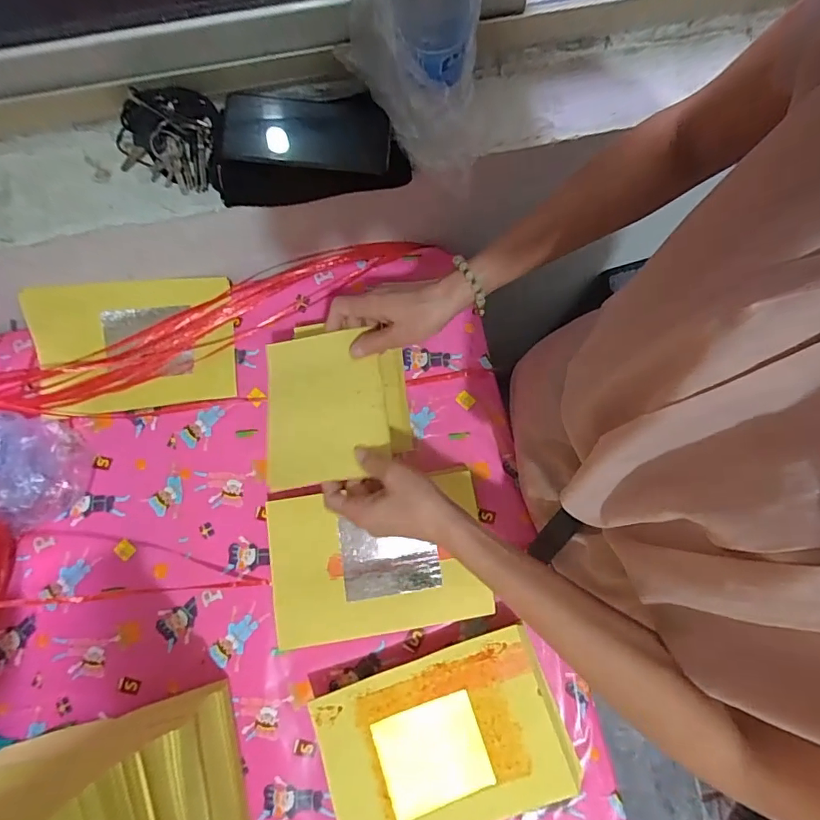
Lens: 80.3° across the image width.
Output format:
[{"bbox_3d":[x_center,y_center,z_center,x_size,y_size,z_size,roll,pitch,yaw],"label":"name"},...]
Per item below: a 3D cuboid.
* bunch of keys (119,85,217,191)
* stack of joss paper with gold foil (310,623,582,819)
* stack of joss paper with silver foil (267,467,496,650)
[{"bbox_3d":[-0.251,-0.284,0.500,0.097,0.057,0.083,11,75,1],"label":"bunch of keys"},{"bbox_3d":[0.035,0.337,0.500,0.233,0.045,0.160,-18,77,-6],"label":"stack of joss paper with gold foil"},{"bbox_3d":[-0.036,0.164,0.551,0.234,0.035,0.158,-9,76,-4],"label":"stack of joss paper with silver foil"}]

